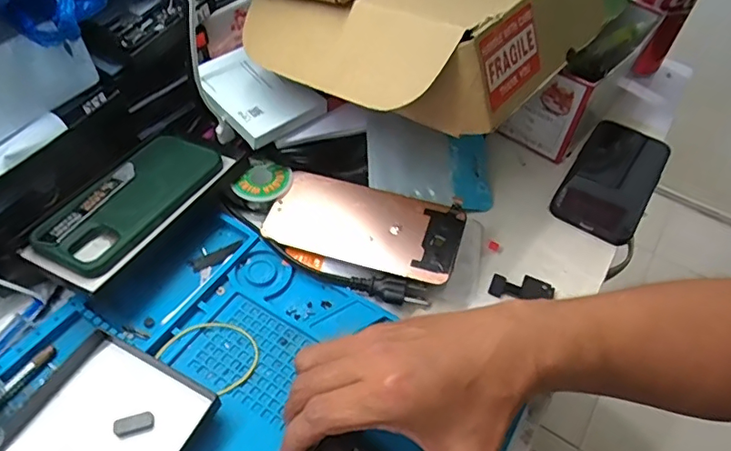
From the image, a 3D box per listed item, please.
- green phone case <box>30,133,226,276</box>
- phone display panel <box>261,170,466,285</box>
[{"bbox_3d":[-0.187,-0.024,0.430,0.077,0.008,0.150,22,49,18],"label":"green phone case"},{"bbox_3d":[-0.001,-0.003,0.438,0.155,0.007,0.074,15,60,13],"label":"phone display panel"}]

